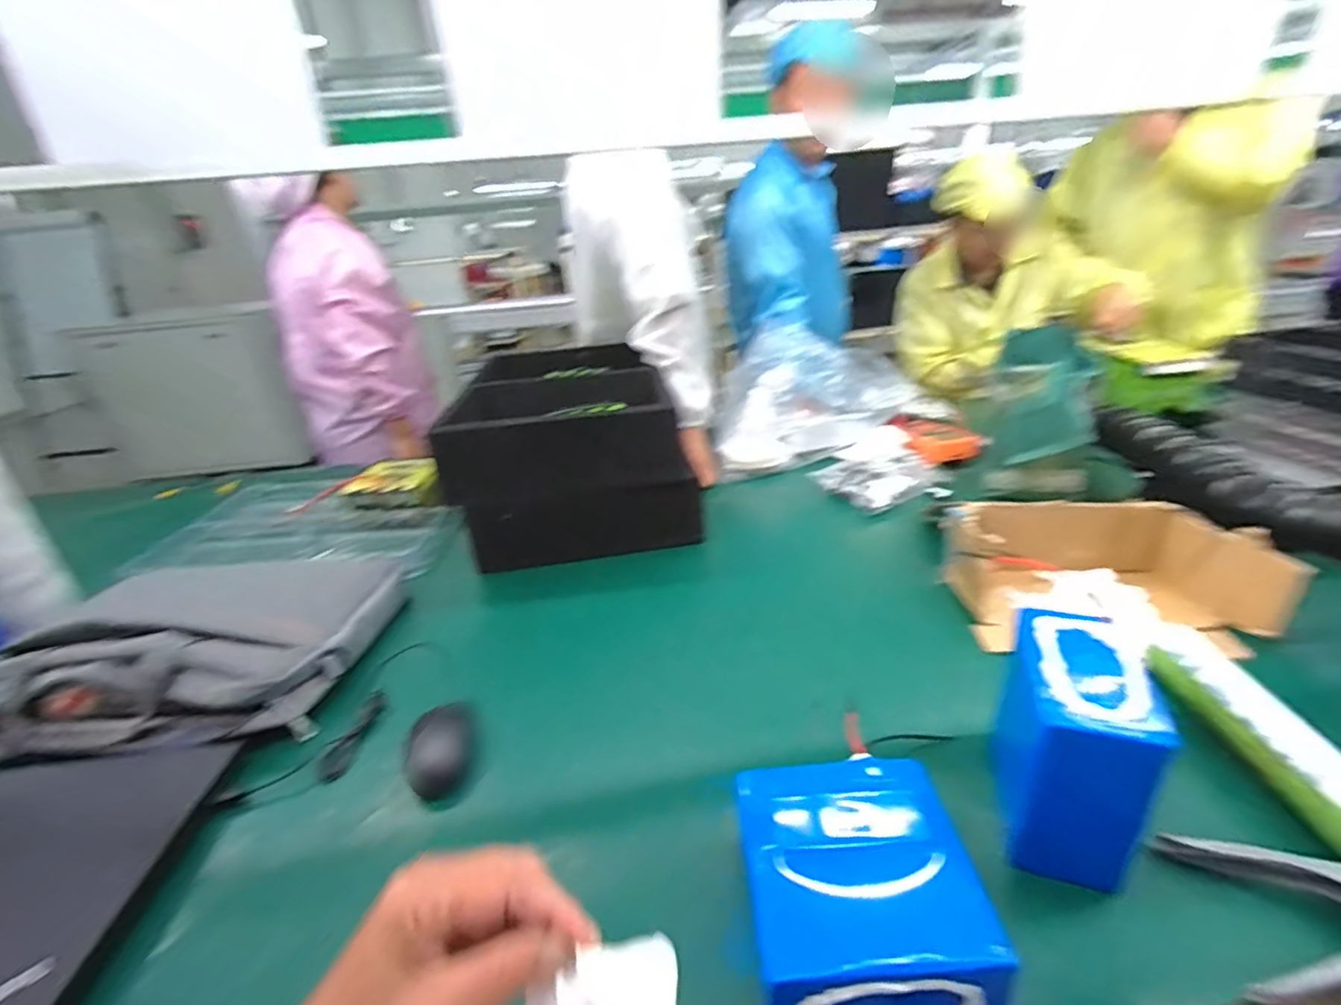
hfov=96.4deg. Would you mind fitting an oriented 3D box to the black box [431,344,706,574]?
[{"bbox_3d":[-0.209,-0.112,1.142,0.373,0.243,0.535,-10,25,-13],"label":"black box"}]

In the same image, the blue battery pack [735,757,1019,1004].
[{"bbox_3d":[0.124,0.272,0.416,0.143,0.094,0.152,-5,25,-1],"label":"blue battery pack"}]

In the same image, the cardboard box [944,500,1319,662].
[{"bbox_3d":[0.512,0.084,0.728,0.289,0.105,0.192,-1,25,6],"label":"cardboard box"}]

